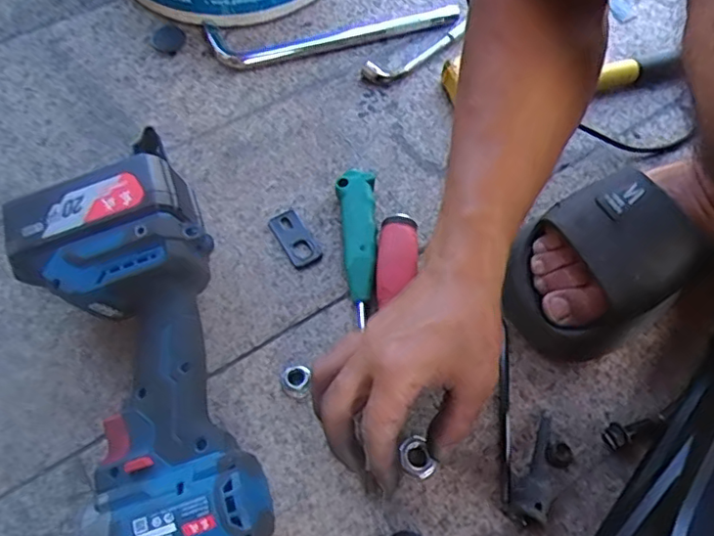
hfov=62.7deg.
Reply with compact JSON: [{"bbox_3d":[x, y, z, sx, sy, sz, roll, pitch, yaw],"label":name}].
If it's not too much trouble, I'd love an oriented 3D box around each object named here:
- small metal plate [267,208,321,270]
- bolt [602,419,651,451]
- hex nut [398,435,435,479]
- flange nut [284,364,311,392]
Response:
[{"bbox_3d":[-0.052,-0.025,0.476,0.025,0.006,0.054,-28,67,-16],"label":"small metal plate"},{"bbox_3d":[0.189,0.113,0.413,0.036,0.015,0.014,-29,67,-16],"label":"bolt"},{"bbox_3d":[0.040,0.127,0.391,0.021,0.014,0.026,-29,67,-16],"label":"hex nut"},{"bbox_3d":[-0.043,0.078,0.418,0.019,0.010,0.021,-3,62,-4],"label":"flange nut"}]

